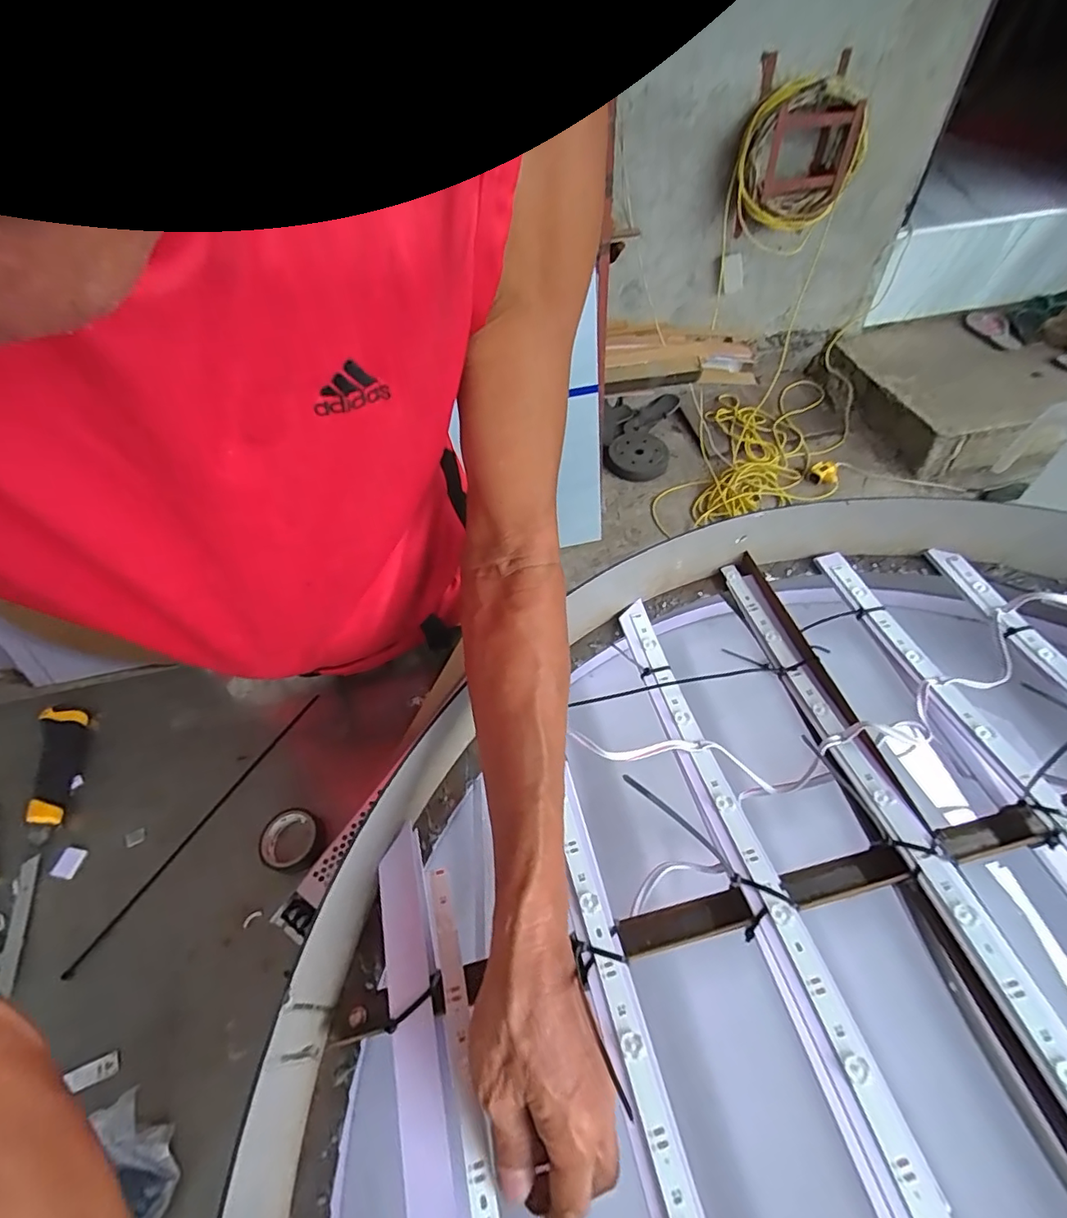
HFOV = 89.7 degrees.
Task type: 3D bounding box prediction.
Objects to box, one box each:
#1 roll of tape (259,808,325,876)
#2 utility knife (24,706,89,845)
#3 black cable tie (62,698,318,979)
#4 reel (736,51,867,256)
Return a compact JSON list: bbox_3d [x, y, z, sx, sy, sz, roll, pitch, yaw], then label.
[{"bbox_3d":[-0.223,0.213,0.493,0.057,0.016,0.054,-3,51,3],"label":"roll of tape"},{"bbox_3d":[-0.487,0.162,0.553,0.037,0.027,0.144,-21,53,-11],"label":"utility knife"},{"bbox_3d":[-0.317,0.203,0.522,0.010,0.009,0.297,23,57,21],"label":"black cable tie"},{"bbox_3d":[0.687,-1.149,1.418,0.301,0.368,0.189,17,55,18],"label":"reel"}]

